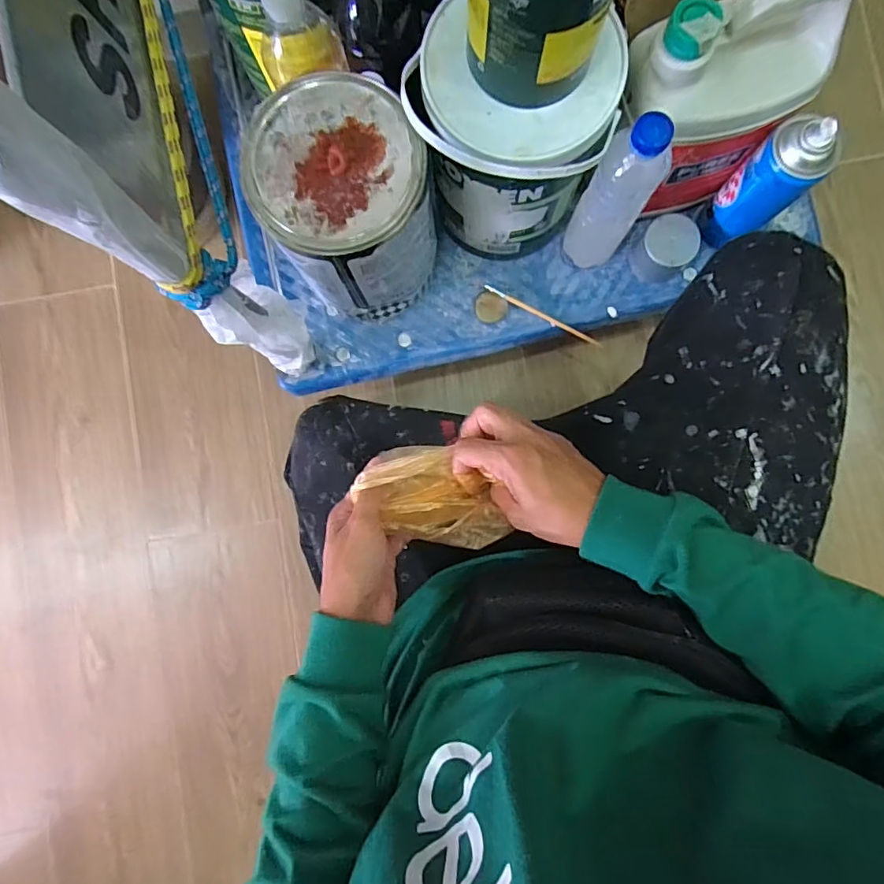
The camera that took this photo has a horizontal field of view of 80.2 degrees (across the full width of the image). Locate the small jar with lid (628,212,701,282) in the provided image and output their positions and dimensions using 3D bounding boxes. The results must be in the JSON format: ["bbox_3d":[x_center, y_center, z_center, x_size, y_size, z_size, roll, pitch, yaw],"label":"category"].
[{"bbox_3d":[0.258,-0.223,0.610,0.059,0.060,0.055,42,88,3],"label":"small jar with lid"}]

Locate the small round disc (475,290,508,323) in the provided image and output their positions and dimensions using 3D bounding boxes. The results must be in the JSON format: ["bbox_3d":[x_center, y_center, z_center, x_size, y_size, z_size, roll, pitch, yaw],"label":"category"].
[{"bbox_3d":[0.059,-0.162,0.640,0.039,0.009,0.033,27,87,3],"label":"small round disc"}]

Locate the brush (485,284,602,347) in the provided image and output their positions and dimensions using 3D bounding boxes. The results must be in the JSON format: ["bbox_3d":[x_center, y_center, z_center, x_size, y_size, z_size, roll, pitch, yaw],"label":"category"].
[{"bbox_3d":[0.124,-0.154,0.638,0.157,0.010,0.011,26,88,4],"label":"brush"}]

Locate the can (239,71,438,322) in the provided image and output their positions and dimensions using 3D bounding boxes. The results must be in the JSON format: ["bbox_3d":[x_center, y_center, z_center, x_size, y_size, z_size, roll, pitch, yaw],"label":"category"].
[{"bbox_3d":[-0.089,-0.231,0.550,0.147,0.206,0.151,0,86,1],"label":"can"}]

